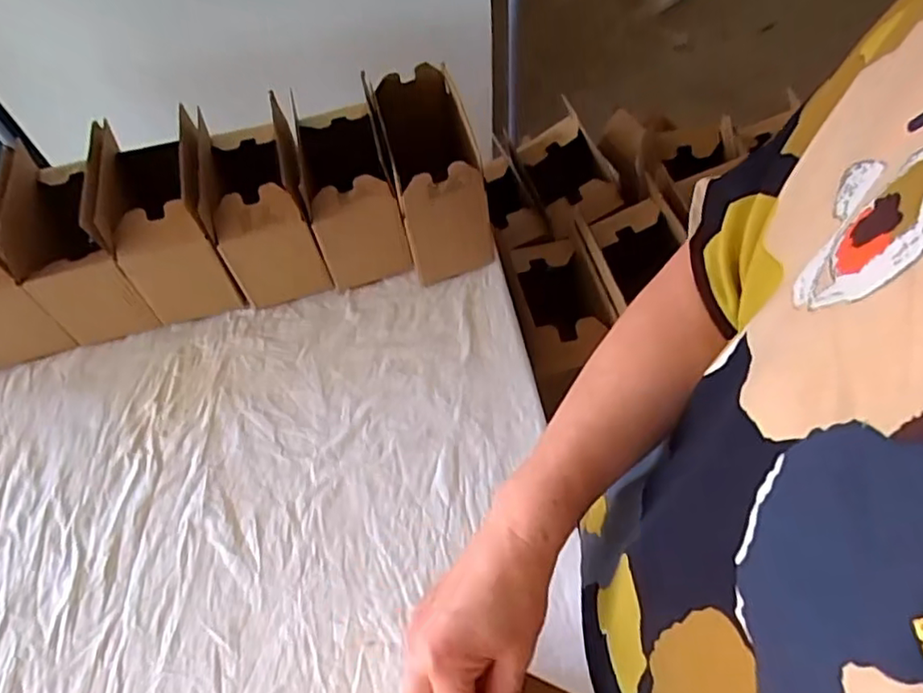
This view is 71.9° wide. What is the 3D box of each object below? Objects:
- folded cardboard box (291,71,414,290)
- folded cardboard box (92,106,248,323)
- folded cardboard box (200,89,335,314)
[{"bbox_3d":[-0.145,-0.193,0.850,0.109,0.149,0.179,-14,56,-5],"label":"folded cardboard box"},{"bbox_3d":[-0.368,-0.162,0.820,0.127,0.186,0.211,-19,56,-8],"label":"folded cardboard box"},{"bbox_3d":[-0.257,-0.180,0.838,0.113,0.173,0.196,-16,56,-6],"label":"folded cardboard box"}]

